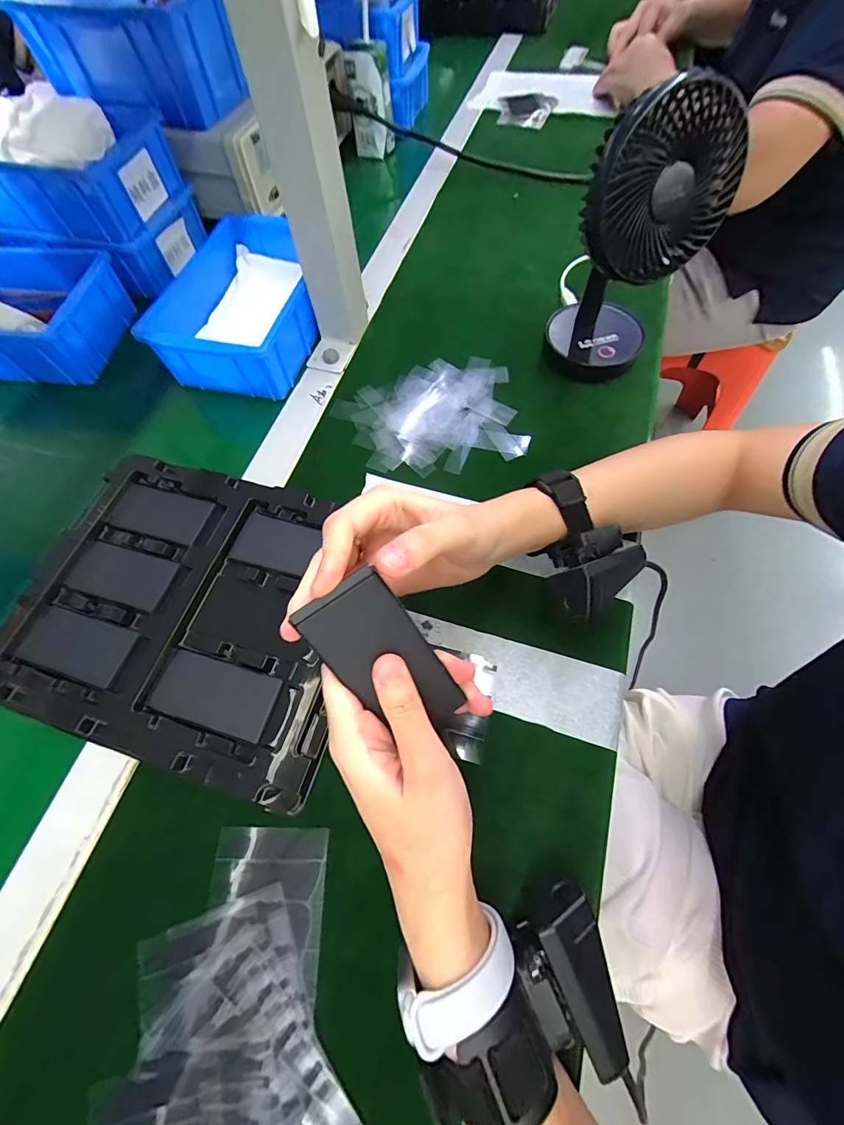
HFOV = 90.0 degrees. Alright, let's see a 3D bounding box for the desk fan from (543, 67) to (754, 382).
[{"bbox_3d":[0.165,-0.245,0.338,0.090,0.197,0.131,20,67,12],"label":"desk fan"}]

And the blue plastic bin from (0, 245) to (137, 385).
[{"bbox_3d":[-0.440,-0.274,0.453,0.204,0.065,0.142,5,65,5],"label":"blue plastic bin"}]

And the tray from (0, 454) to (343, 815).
[{"bbox_3d":[-0.180,0.031,0.330,0.271,0.015,0.220,14,66,9],"label":"tray"}]

